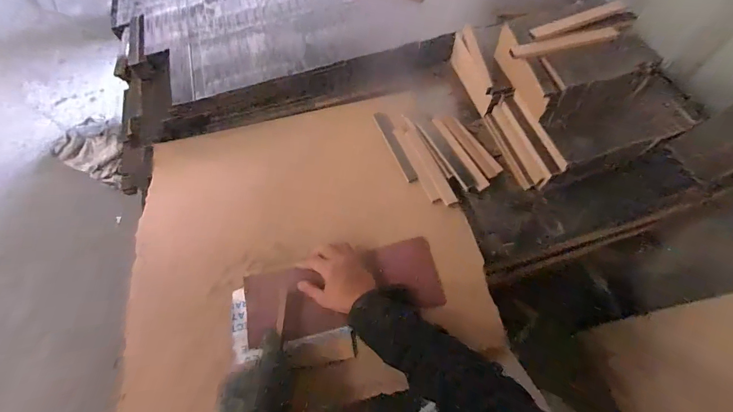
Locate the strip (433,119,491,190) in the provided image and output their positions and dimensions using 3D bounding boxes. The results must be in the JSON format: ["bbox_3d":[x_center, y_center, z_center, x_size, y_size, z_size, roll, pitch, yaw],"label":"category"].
[{"bbox_3d":[0.172,-0.100,0.620,0.020,0.013,0.164,-25,65,-9],"label":"strip"}]

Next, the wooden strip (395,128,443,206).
[{"bbox_3d":[0.096,-0.079,0.630,0.022,0.014,0.169,-22,64,-7],"label":"wooden strip"}]

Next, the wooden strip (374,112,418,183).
[{"bbox_3d":[0.054,-0.124,0.652,0.028,0.006,0.179,-19,64,-6],"label":"wooden strip"}]

